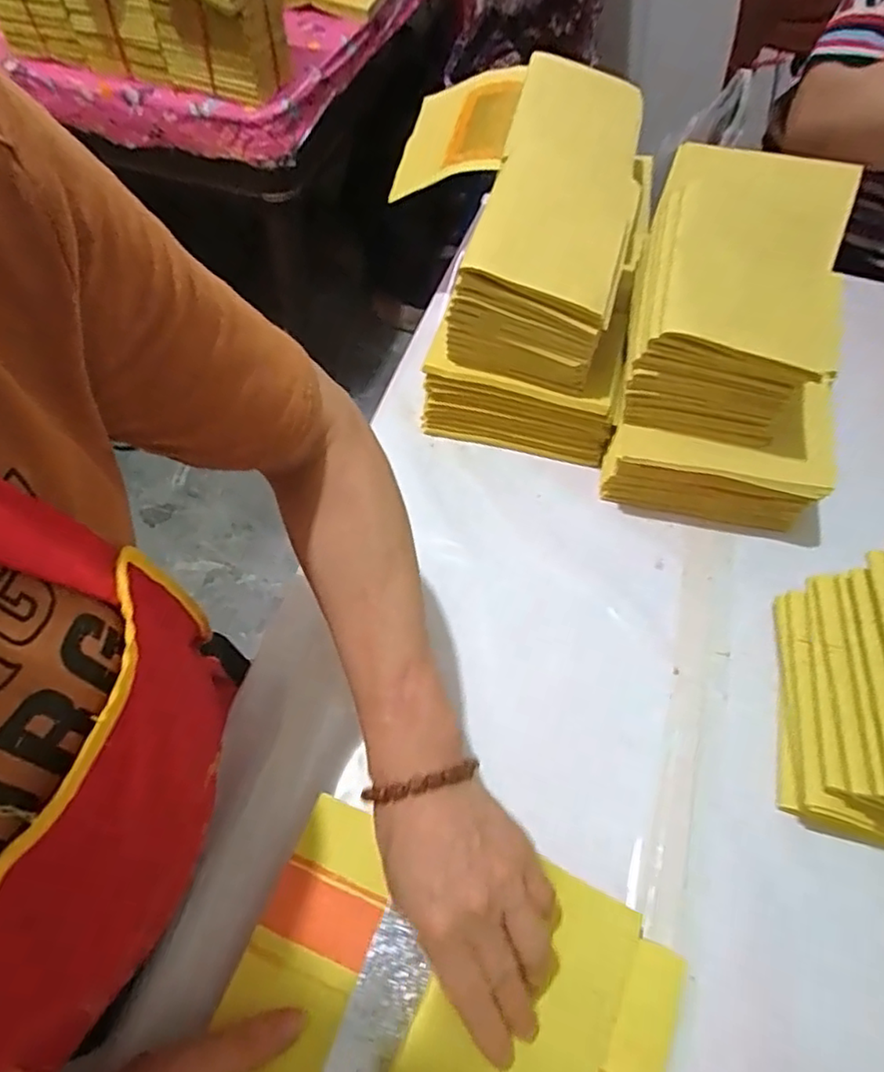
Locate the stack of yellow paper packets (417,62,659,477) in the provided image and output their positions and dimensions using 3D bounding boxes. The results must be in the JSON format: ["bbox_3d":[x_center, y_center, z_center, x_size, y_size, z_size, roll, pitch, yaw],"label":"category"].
[{"bbox_3d":[0.104,-0.257,0.587,0.159,0.165,0.329,13,59,6],"label":"stack of yellow paper packets"}]

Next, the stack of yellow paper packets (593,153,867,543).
[{"bbox_3d":[0.257,-0.193,0.555,0.176,0.164,0.338,16,59,7],"label":"stack of yellow paper packets"}]

